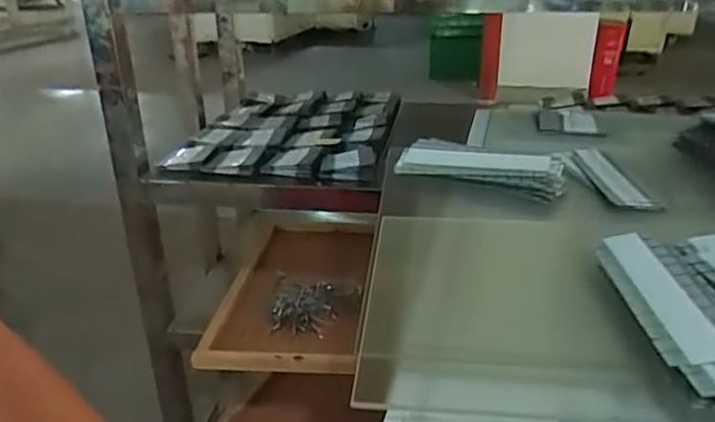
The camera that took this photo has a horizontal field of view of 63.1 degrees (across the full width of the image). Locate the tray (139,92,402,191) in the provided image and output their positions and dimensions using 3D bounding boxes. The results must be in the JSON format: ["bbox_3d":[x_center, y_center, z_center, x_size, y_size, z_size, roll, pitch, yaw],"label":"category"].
[{"bbox_3d":[-0.099,-0.157,1.062,0.341,0.032,0.506,1,25,9],"label":"tray"}]

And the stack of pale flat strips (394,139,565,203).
[{"bbox_3d":[0.106,-0.040,0.517,0.143,0.024,0.051,14,30,32],"label":"stack of pale flat strips"}]

